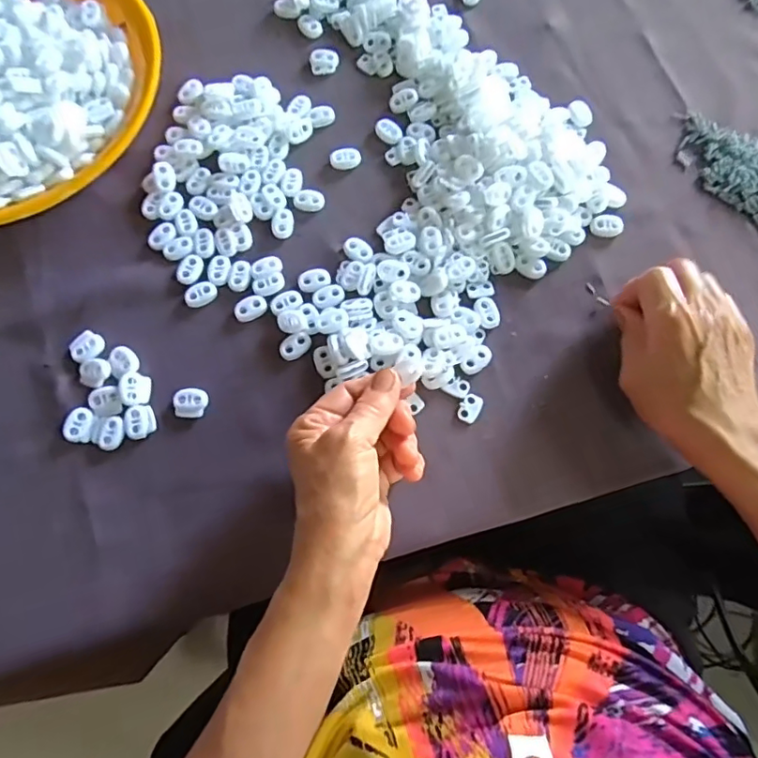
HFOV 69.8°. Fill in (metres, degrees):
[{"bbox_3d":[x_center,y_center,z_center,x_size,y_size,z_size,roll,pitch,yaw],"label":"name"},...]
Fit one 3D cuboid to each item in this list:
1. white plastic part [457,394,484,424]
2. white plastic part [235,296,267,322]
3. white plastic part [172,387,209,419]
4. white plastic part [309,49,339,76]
[{"bbox_3d":[0.060,0.019,0.355,0.014,0.004,0.018,26,76,8],"label":"white plastic part"},{"bbox_3d":[-0.089,-0.050,0.376,0.022,0.004,0.016,-31,76,-7],"label":"white plastic part"},{"bbox_3d":[-0.125,0.016,0.358,0.022,0.004,0.022,1,73,-4],"label":"white plastic part"},{"bbox_3d":[-0.043,-0.252,0.432,0.022,0.004,0.022,-9,74,-1],"label":"white plastic part"}]

